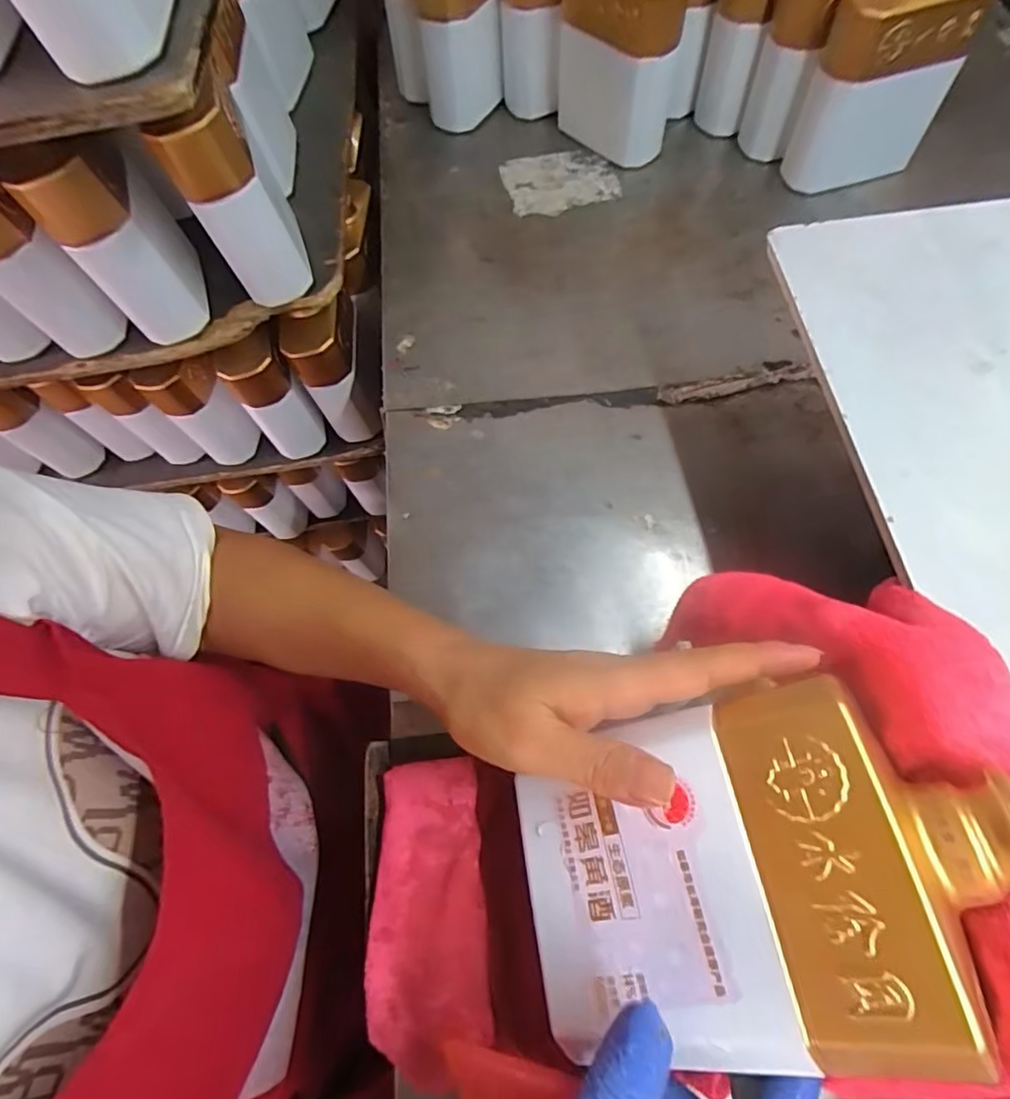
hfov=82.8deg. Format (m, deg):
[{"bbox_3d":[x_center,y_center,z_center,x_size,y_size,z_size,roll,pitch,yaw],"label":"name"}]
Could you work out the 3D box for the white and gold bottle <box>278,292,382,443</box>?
[{"bbox_3d":[-0.164,-0.175,0.568,0.070,0.143,0.063,-14,65,2],"label":"white and gold bottle"}]

